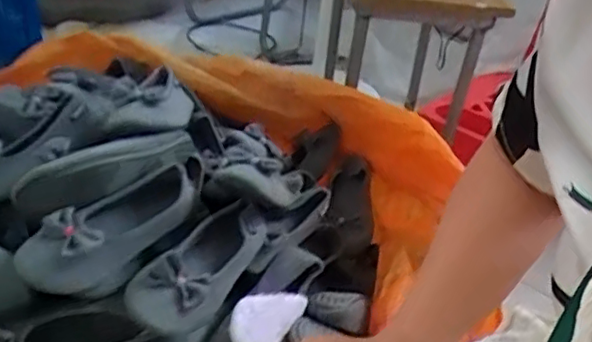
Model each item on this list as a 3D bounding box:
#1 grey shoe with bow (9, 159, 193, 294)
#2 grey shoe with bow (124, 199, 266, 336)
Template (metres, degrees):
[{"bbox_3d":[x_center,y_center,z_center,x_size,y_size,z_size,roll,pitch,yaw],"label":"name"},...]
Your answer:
[{"bbox_3d":[-0.210,0.061,0.729,0.078,0.049,0.233,27,38,27],"label":"grey shoe with bow"},{"bbox_3d":[-0.115,0.112,0.765,0.082,0.066,0.221,19,34,16],"label":"grey shoe with bow"}]

